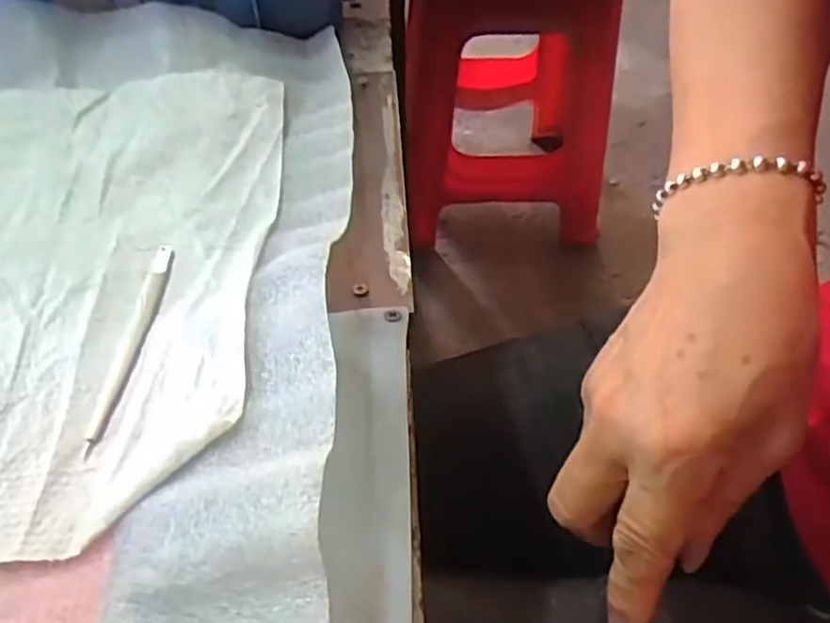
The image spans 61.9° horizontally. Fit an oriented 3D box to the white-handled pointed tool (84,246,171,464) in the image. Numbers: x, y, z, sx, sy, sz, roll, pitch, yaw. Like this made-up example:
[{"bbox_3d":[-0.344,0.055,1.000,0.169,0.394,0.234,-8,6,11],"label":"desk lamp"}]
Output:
[{"bbox_3d":[-0.119,0.011,0.290,0.009,0.005,0.108,2,48,0],"label":"white-handled pointed tool"}]

